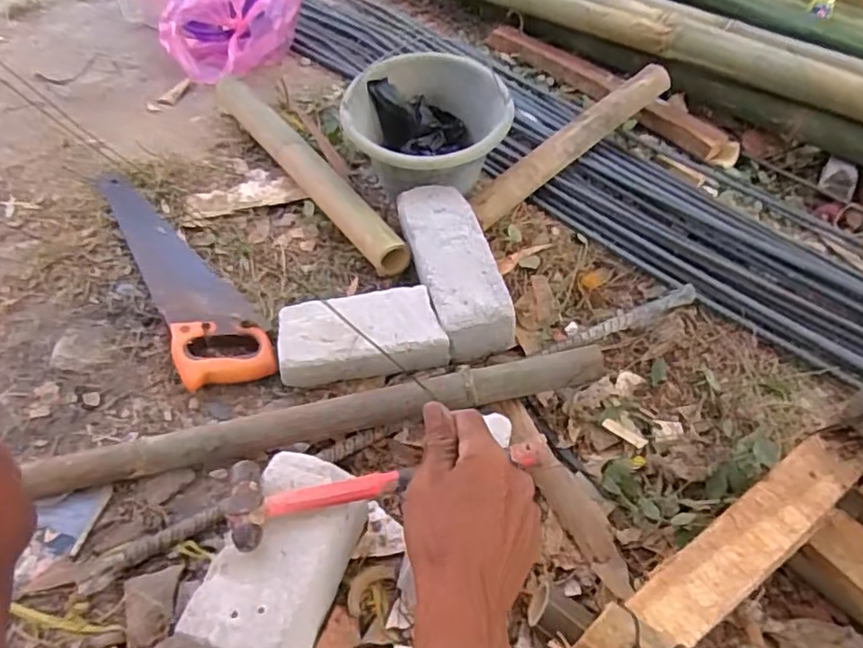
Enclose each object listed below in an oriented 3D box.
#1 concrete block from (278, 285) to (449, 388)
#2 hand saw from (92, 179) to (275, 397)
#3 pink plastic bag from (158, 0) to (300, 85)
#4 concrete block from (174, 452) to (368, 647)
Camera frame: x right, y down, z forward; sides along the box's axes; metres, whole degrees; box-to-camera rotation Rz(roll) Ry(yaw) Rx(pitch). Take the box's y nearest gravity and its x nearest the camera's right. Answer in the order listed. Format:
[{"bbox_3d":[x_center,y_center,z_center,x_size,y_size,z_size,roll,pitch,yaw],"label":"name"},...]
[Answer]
[{"bbox_3d":[-0.091,0.015,0.830,0.218,0.065,0.102,-5,50,-6],"label":"concrete block"},{"bbox_3d":[-0.379,-0.092,0.939,0.122,0.023,0.500,-24,54,-21],"label":"hand saw"},{"bbox_3d":[-0.429,-0.646,1.330,0.291,0.158,0.261,-9,50,-9],"label":"pink plastic bag"},{"bbox_3d":[-0.148,0.239,0.623,0.100,0.100,0.196,15,51,11],"label":"concrete block"}]

